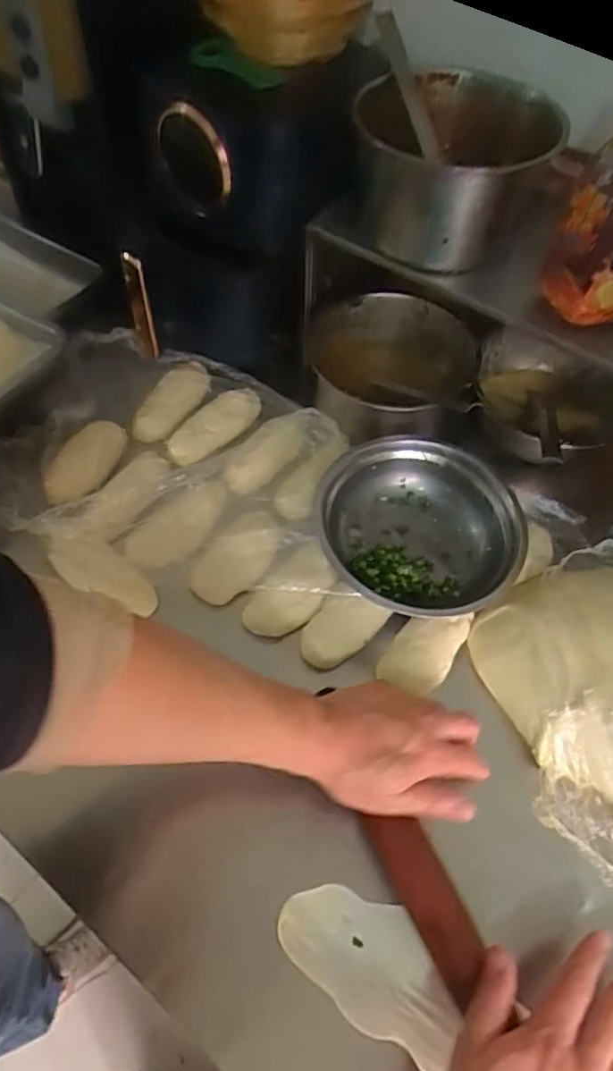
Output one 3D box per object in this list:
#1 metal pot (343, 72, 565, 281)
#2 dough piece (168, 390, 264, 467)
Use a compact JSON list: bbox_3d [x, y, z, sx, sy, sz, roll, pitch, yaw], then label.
[{"bbox_3d":[0.141,-0.376,0.609,0.171,0.117,0.182,2,58,-2],"label":"metal pot"},{"bbox_3d":[-0.110,-0.131,0.720,0.048,0.027,0.130,39,63,20],"label":"dough piece"}]

